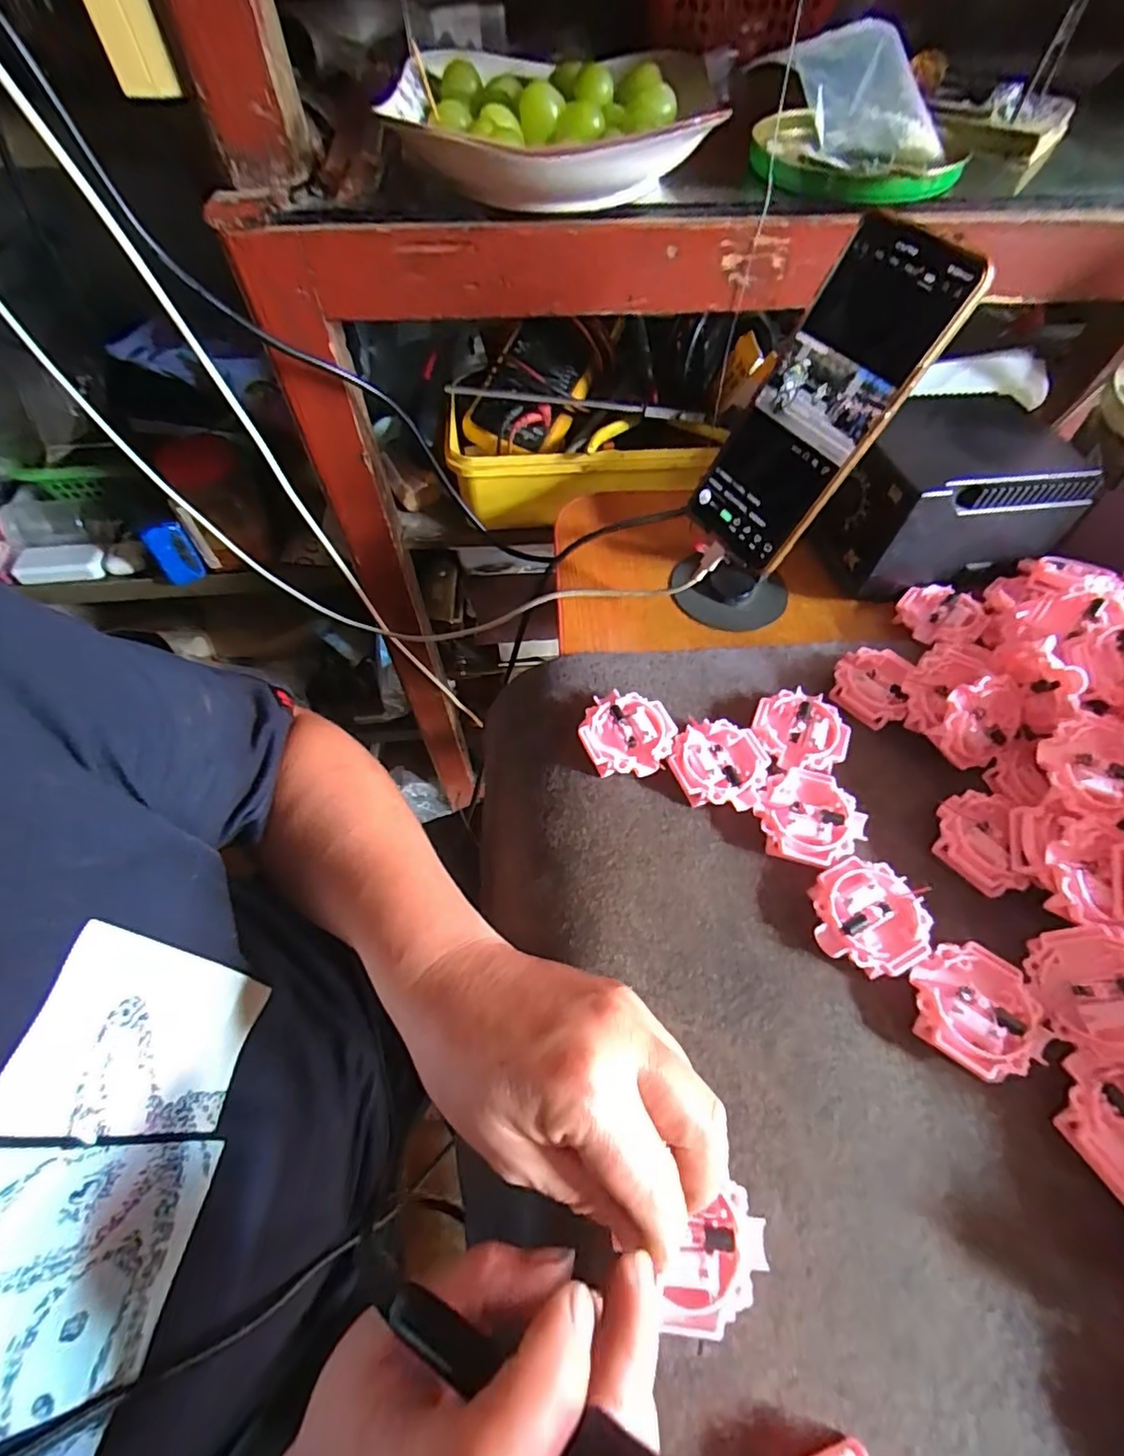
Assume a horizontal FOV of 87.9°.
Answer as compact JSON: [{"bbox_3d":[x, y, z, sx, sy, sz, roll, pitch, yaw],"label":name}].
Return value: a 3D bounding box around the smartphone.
[{"bbox_3d":[0.137,-0.174,0.323,0.016,0.165,0.077,-7,53,-41],"label":"smartphone"}]

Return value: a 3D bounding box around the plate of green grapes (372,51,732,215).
[{"bbox_3d":[-0.006,-0.361,0.349,0.183,0.039,0.191,0,58,0],"label":"plate of green grapes"}]

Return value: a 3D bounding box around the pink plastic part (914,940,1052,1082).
[{"bbox_3d":[0.187,0.127,0.263,0.053,0.014,0.051,0,58,0],"label":"pink plastic part"}]

